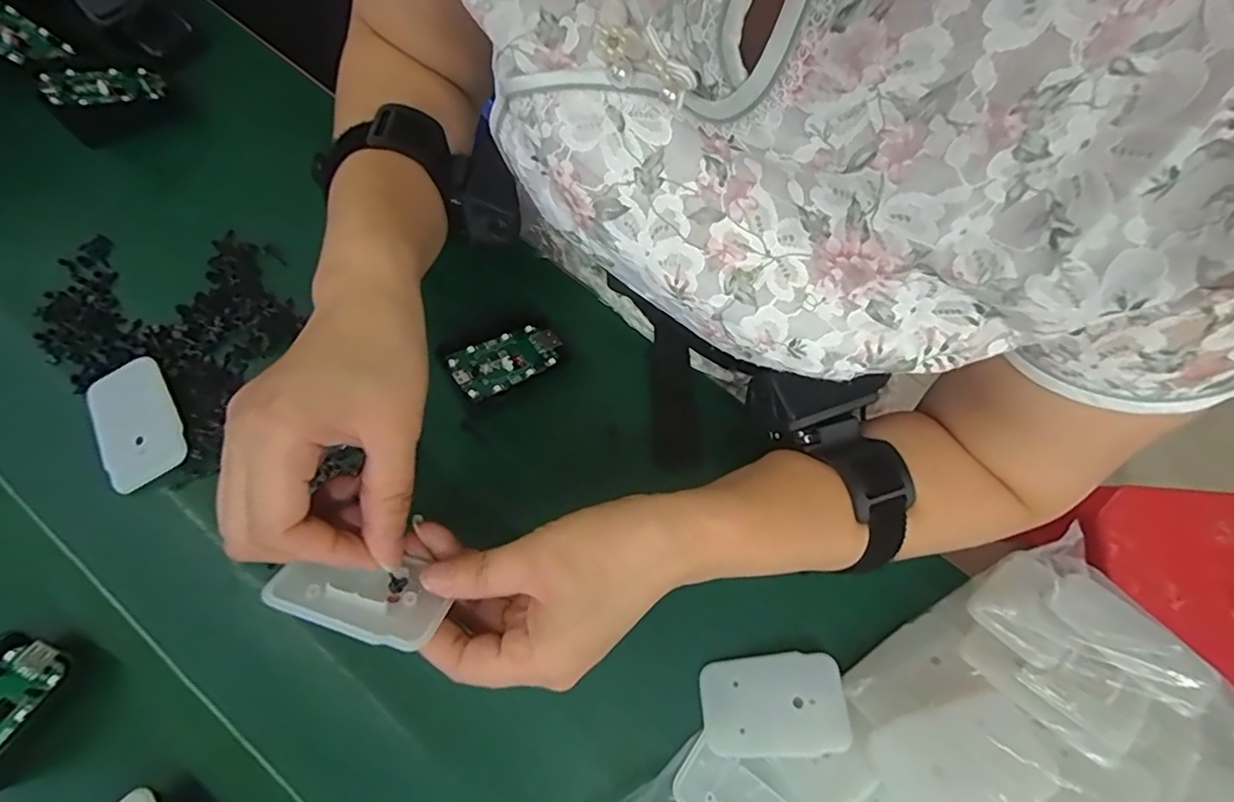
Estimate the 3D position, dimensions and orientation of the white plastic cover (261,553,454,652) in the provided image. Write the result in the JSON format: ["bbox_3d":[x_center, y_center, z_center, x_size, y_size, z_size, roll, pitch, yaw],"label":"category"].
[{"bbox_3d":[-0.103,0.076,0.238,0.065,0.007,0.042,19,33,7],"label":"white plastic cover"}]

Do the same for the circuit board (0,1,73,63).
[{"bbox_3d":[-0.408,-0.247,0.391,0.055,0.008,0.031,35,74,-19],"label":"circuit board"}]

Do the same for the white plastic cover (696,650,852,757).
[{"bbox_3d":[0.077,0.150,0.287,0.069,0.004,0.043,-10,56,7],"label":"white plastic cover"}]

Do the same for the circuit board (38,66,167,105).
[{"bbox_3d":[-0.338,-0.208,0.381,0.063,0.008,0.029,-27,73,-34],"label":"circuit board"}]

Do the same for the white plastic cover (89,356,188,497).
[{"bbox_3d":[-0.265,0.012,0.321,0.042,0.012,0.071,-28,74,-11],"label":"white plastic cover"}]

